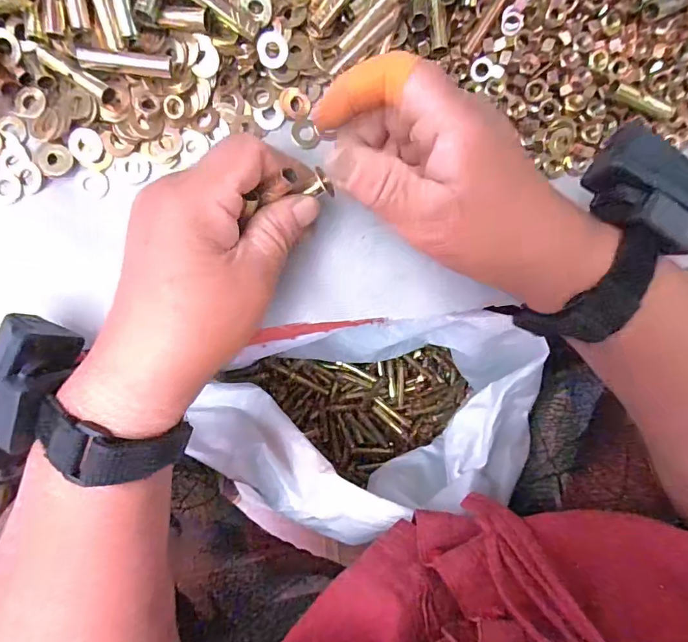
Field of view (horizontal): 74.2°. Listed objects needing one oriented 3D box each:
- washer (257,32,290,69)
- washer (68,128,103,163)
[{"bbox_3d":[-0.038,-0.146,0.245,0.017,0.004,0.017,4,118,3],"label":"washer"},{"bbox_3d":[-0.138,-0.094,0.243,0.017,0.005,0.017,0,89,-5],"label":"washer"}]

